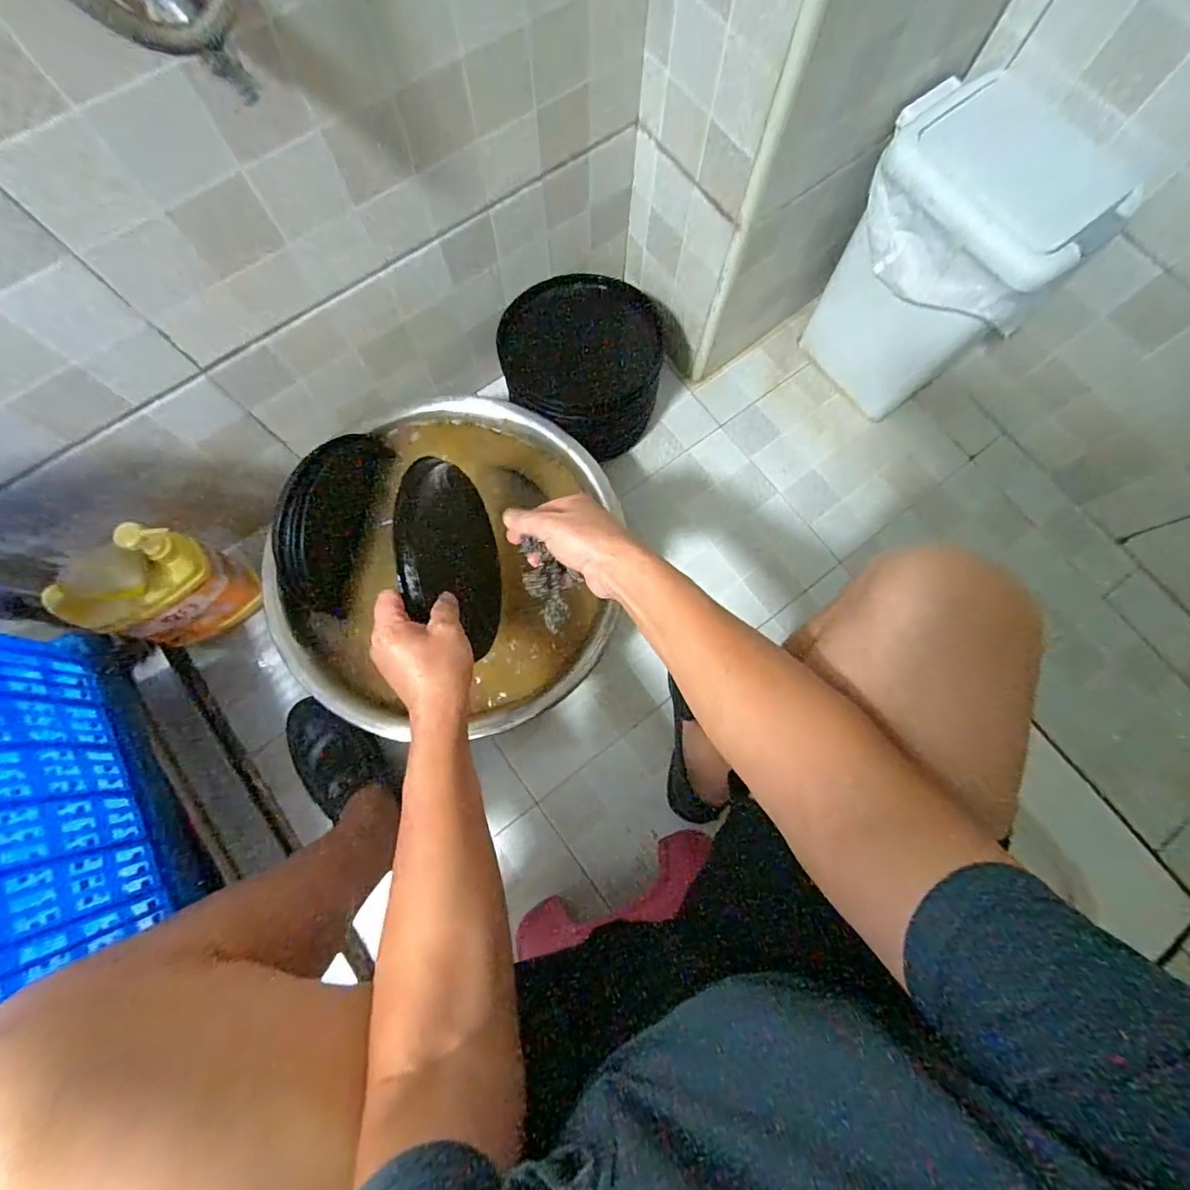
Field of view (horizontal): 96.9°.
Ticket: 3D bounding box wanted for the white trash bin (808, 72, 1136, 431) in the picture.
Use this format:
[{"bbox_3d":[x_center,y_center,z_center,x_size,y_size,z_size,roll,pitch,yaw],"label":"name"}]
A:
[{"bbox_3d":[0.458,-0.443,0.739,0.191,0.351,0.255,-41,81,-9],"label":"white trash bin"}]

